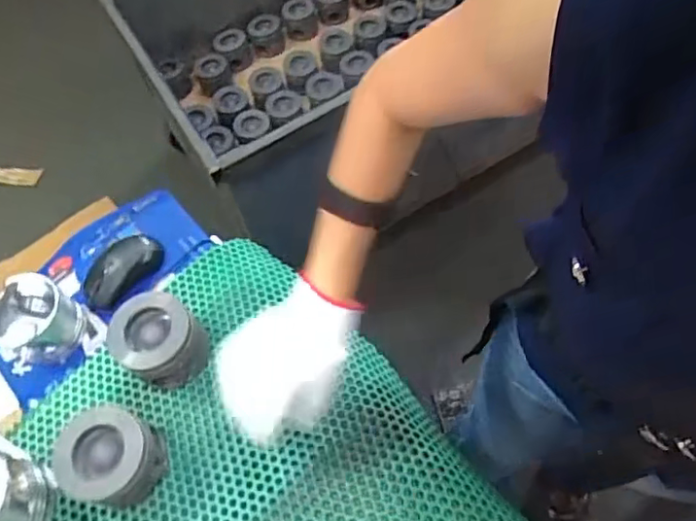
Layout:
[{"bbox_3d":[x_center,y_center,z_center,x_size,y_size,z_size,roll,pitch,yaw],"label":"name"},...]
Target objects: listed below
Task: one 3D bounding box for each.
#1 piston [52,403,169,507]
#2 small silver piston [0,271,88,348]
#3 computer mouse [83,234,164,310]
[{"bbox_3d":[-0.240,0.204,0.618,0.084,0.086,0.091,-2,62,4],"label":"piston"},{"bbox_3d":[-0.375,0.073,0.723,0.081,0.088,0.087,4,63,7],"label":"small silver piston"},{"bbox_3d":[-0.293,0.011,0.776,0.053,0.032,0.111,36,71,21],"label":"computer mouse"}]

